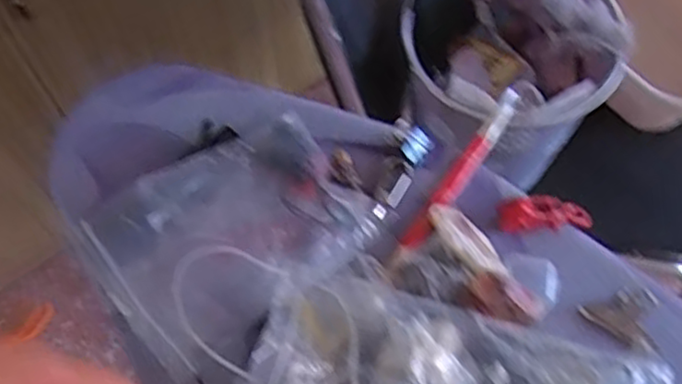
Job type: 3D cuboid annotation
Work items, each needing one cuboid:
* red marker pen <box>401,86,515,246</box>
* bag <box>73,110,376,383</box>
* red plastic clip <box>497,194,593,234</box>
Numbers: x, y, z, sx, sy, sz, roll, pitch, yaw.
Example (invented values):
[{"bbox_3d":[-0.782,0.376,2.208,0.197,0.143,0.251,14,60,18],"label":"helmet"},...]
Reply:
[{"bbox_3d":[0.092,-0.018,0.521,0.016,0.010,0.157,32,68,14],"label":"red marker pen"},{"bbox_3d":[-0.076,0.027,0.477,0.172,0.024,0.130,-33,69,-15],"label":"bag"},{"bbox_3d":[0.150,0.016,0.507,0.074,0.019,0.022,0,63,-18],"label":"red plastic clip"}]

